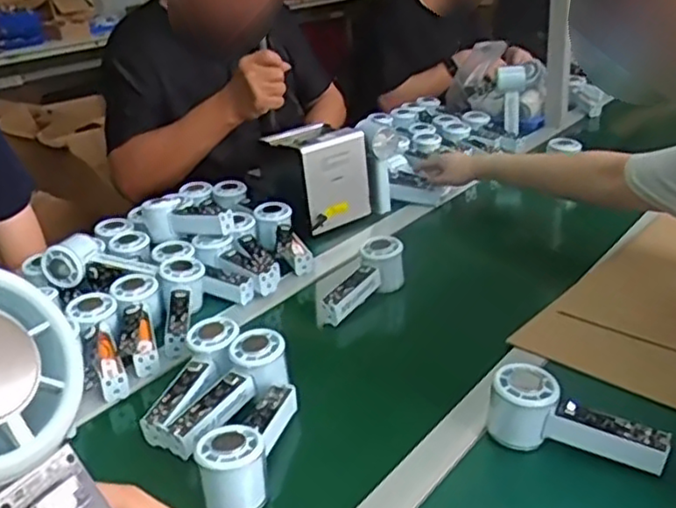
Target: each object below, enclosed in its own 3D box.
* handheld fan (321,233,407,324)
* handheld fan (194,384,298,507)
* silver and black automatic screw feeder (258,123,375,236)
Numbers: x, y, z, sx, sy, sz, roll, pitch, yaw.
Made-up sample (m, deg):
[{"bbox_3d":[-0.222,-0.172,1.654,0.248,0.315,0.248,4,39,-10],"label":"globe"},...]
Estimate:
[{"bbox_3d":[0.033,0.040,0.883,0.058,0.054,0.149,16,45,35],"label":"handheld fan"},{"bbox_3d":[-0.079,0.171,0.629,0.051,0.068,0.150,3,27,13],"label":"handheld fan"},{"bbox_3d":[-0.033,-0.130,1.102,0.123,0.133,0.136,-20,30,-30],"label":"silver and black automatic screw feeder"}]

